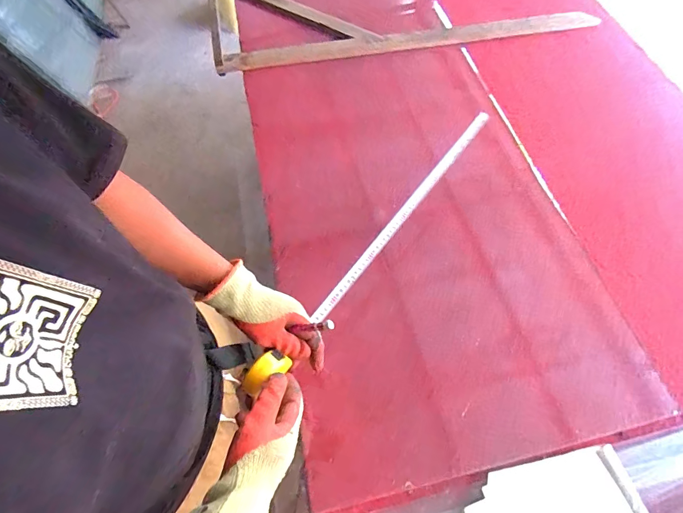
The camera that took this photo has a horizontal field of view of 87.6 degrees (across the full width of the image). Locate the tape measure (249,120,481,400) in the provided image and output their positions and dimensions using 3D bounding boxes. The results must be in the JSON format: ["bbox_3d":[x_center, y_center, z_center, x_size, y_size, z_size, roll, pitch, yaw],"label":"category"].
[{"bbox_3d":[0.078,-0.035,0.612,0.037,0.051,0.649,36,69,15],"label":"tape measure"}]

